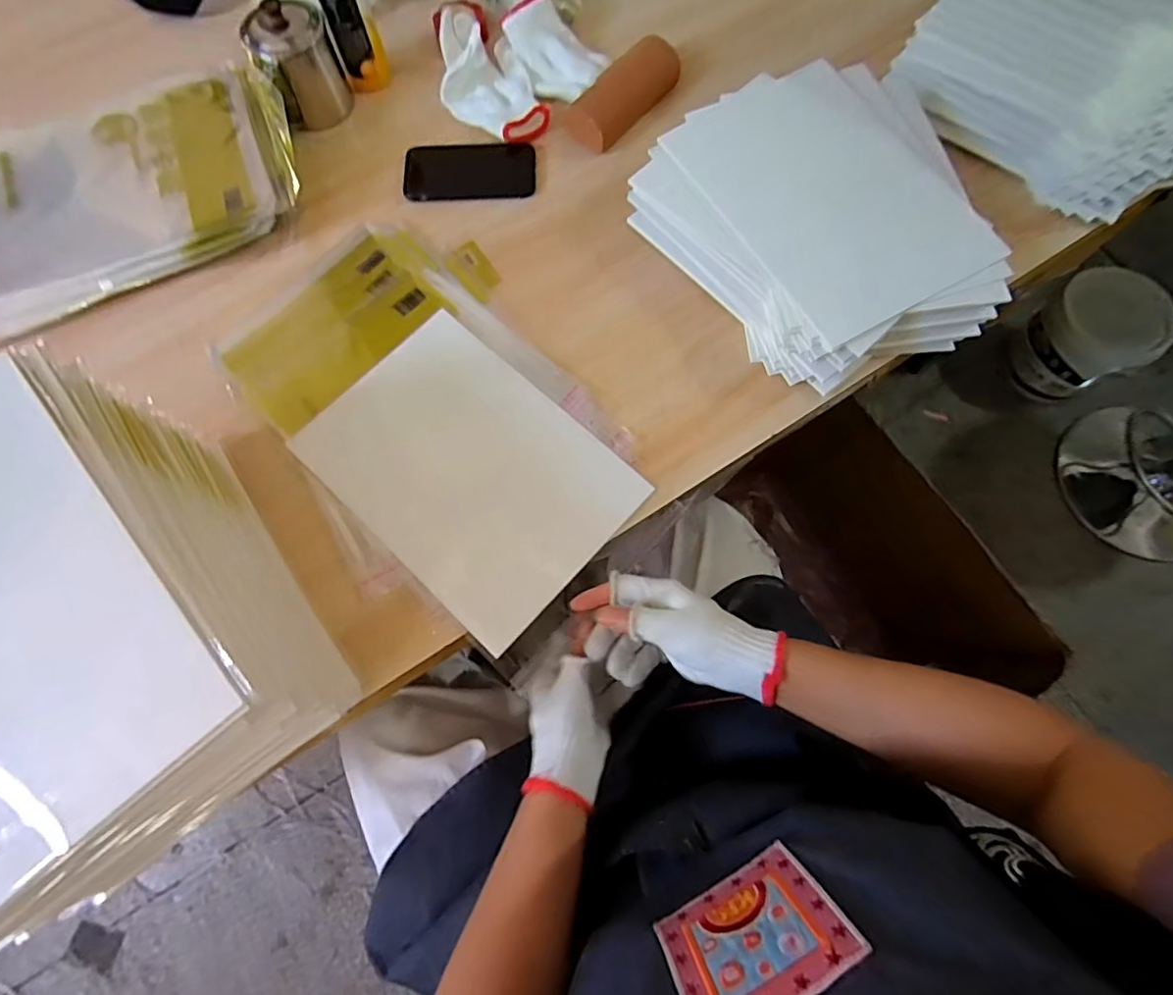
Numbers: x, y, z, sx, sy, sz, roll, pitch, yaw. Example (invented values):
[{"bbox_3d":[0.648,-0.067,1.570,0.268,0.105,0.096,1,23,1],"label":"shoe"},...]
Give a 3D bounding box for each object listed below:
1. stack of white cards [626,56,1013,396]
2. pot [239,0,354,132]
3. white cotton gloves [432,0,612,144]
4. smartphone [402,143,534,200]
[{"bbox_3d":[0.228,-0.277,0.578,0.281,0.099,0.322,-21,74,-8],"label":"stack of white cards"},{"bbox_3d":[-0.335,-0.508,0.642,0.088,0.116,0.086,-24,74,-9],"label":"pot"},{"bbox_3d":[-0.097,-0.526,0.670,0.202,0.056,0.171,38,75,10],"label":"white cotton gloves"},{"bbox_3d":[-0.134,-0.382,0.645,0.148,0.008,0.080,-3,72,-3],"label":"smartphone"}]

